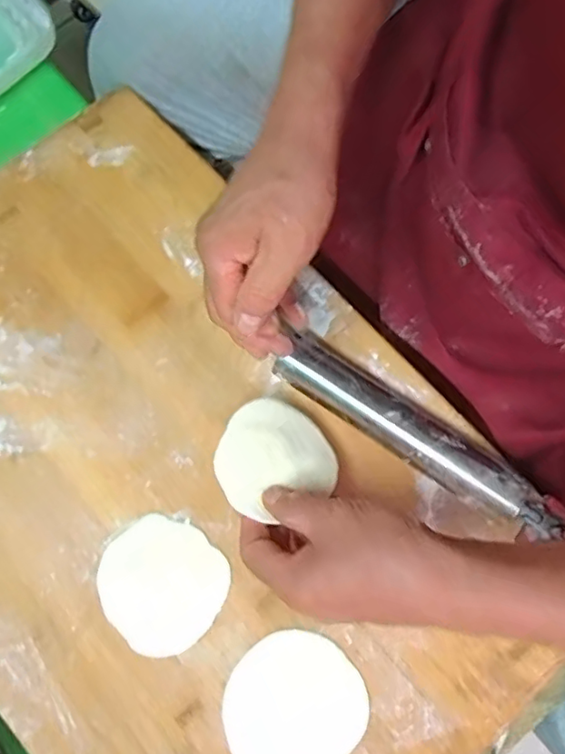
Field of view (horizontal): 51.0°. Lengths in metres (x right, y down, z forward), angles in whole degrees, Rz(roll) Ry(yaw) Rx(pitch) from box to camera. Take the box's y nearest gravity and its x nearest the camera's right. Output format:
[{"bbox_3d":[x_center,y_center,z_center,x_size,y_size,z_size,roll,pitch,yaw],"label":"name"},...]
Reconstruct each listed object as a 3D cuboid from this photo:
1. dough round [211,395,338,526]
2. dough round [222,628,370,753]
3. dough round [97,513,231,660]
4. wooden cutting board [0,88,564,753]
[{"bbox_3d":[-0.008,0.056,0.413,0.078,0.015,0.078,-41,79,-11],"label":"dough round"},{"bbox_3d":[0.007,0.226,0.408,0.096,0.004,0.089,0,74,-1],"label":"dough round"},{"bbox_3d":[-0.087,0.148,0.428,0.085,0.004,0.089,0,74,-1],"label":"dough round"},{"bbox_3d":[-0.083,0.067,0.441,0.377,0.031,0.578,-40,79,-11],"label":"wooden cutting board"}]

